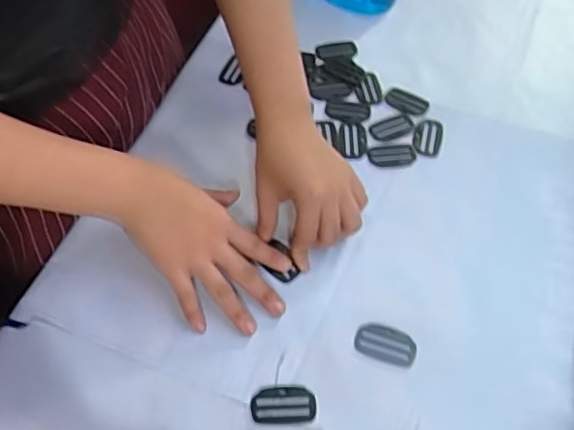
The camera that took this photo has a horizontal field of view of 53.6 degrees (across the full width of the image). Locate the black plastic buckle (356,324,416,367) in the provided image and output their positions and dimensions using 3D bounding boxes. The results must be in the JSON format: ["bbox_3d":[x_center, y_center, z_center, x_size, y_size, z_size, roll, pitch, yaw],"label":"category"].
[{"bbox_3d":[0.077,0.100,0.441,0.047,0.004,0.028,17,56,11],"label":"black plastic buckle"}]

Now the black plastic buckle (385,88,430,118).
[{"bbox_3d":[0.126,-0.119,0.596,0.047,0.005,0.030,29,59,18],"label":"black plastic buckle"}]

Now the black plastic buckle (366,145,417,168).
[{"bbox_3d":[0.102,-0.058,0.554,0.049,0.004,0.027,-3,55,-4],"label":"black plastic buckle"}]

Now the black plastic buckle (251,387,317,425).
[{"bbox_3d":[-0.002,0.139,0.414,0.047,0.004,0.026,-2,54,-2],"label":"black plastic buckle"}]

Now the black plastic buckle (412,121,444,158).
[{"bbox_3d":[0.141,-0.079,0.569,0.028,0.004,0.048,16,56,10],"label":"black plastic buckle"}]

